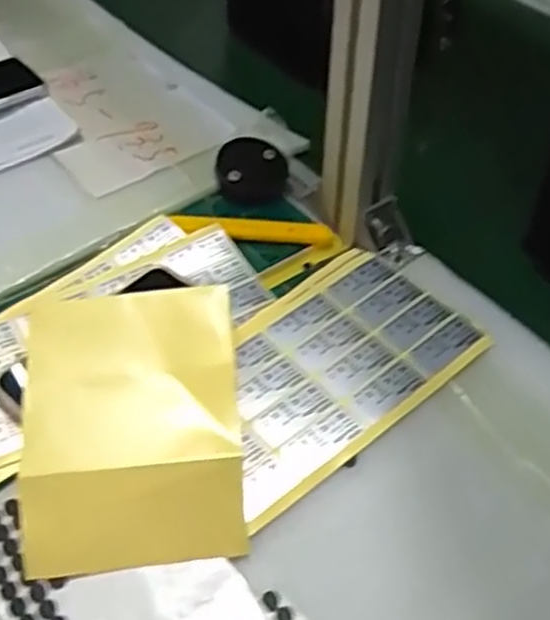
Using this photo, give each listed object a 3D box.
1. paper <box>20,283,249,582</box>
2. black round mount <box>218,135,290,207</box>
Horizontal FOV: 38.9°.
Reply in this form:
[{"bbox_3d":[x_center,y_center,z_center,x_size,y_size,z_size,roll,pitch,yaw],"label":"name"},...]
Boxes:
[{"bbox_3d":[-0.082,0.063,0.441,0.120,0.034,0.154,-5,69,1],"label":"paper"},{"bbox_3d":[-0.018,-0.118,0.638,0.057,0.019,0.058,0,46,-1],"label":"black round mount"}]

